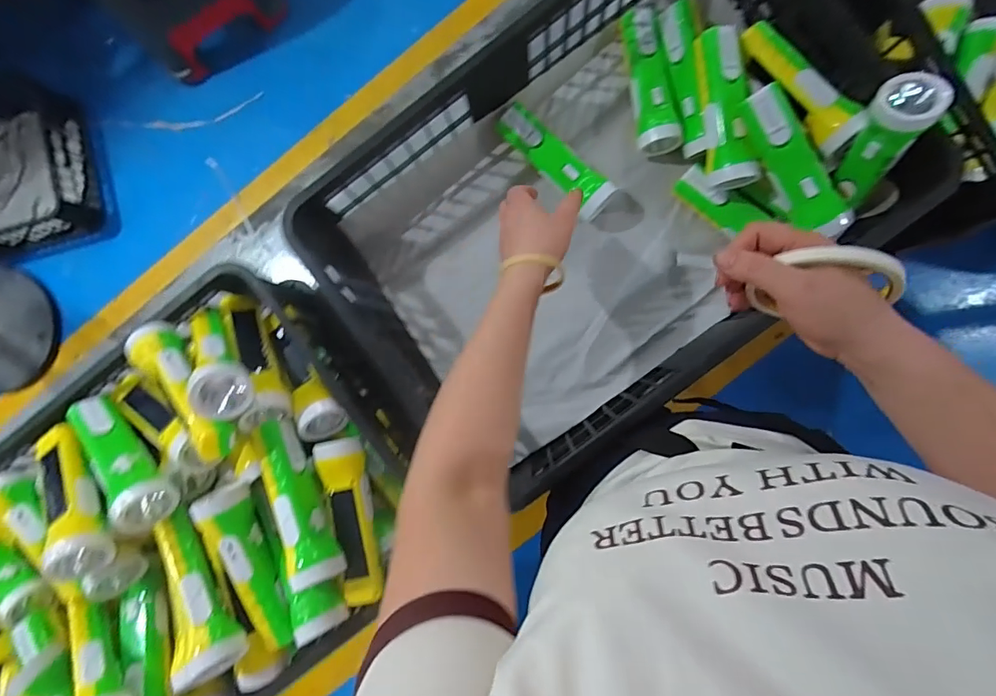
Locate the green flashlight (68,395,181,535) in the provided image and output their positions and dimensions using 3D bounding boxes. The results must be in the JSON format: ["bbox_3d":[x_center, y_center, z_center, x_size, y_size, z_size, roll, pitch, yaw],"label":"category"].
[{"bbox_3d":[-0.409,0.114,0.512,0.176,0.051,0.044,41,92,22],"label":"green flashlight"}]

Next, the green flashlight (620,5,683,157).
[{"bbox_3d":[0.188,-0.329,0.592,0.050,0.040,0.172,-7,88,4],"label":"green flashlight"}]

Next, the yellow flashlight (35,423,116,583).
[{"bbox_3d":[-0.449,0.152,0.501,0.057,0.045,0.177,-39,66,2],"label":"yellow flashlight"}]

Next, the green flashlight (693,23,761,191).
[{"bbox_3d":[0.257,-0.269,0.542,0.050,0.049,0.167,-6,88,4],"label":"green flashlight"}]

